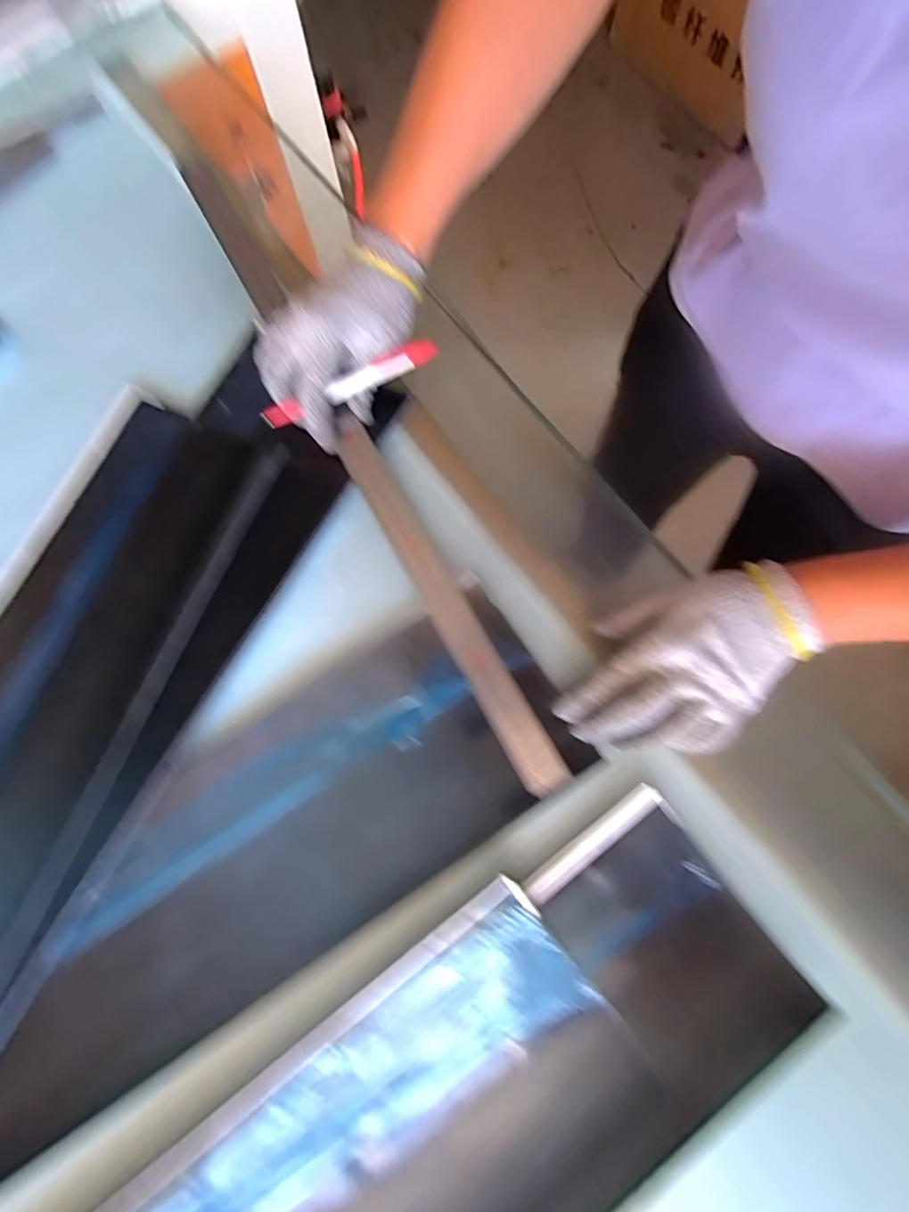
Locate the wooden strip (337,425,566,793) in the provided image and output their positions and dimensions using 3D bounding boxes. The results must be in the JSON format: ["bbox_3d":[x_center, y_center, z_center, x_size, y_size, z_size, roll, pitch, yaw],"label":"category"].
[{"bbox_3d":[-0.008,-0.005,0.386,0.029,0.012,0.298,-29,78,-5],"label":"wooden strip"}]

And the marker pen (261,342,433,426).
[{"bbox_3d":[-0.080,-0.169,0.398,0.140,0.015,0.011,-23,76,1],"label":"marker pen"}]

